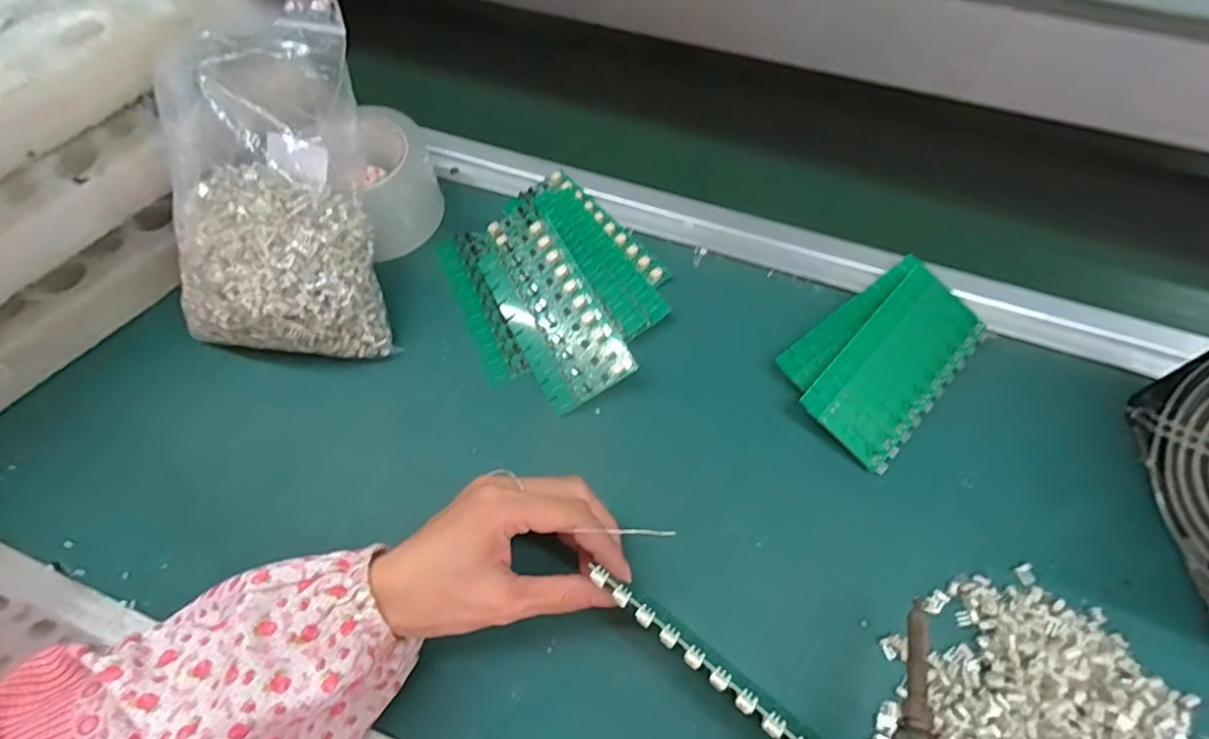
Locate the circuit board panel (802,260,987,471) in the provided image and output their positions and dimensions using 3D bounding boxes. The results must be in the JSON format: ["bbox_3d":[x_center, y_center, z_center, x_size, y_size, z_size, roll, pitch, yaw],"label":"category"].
[{"bbox_3d":[0.192,-0.003,0.375,0.067,0.004,0.137,45,73,2],"label":"circuit board panel"}]

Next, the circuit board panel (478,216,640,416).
[{"bbox_3d":[-0.037,-0.040,0.403,0.064,0.008,0.138,-34,69,8],"label":"circuit board panel"}]

